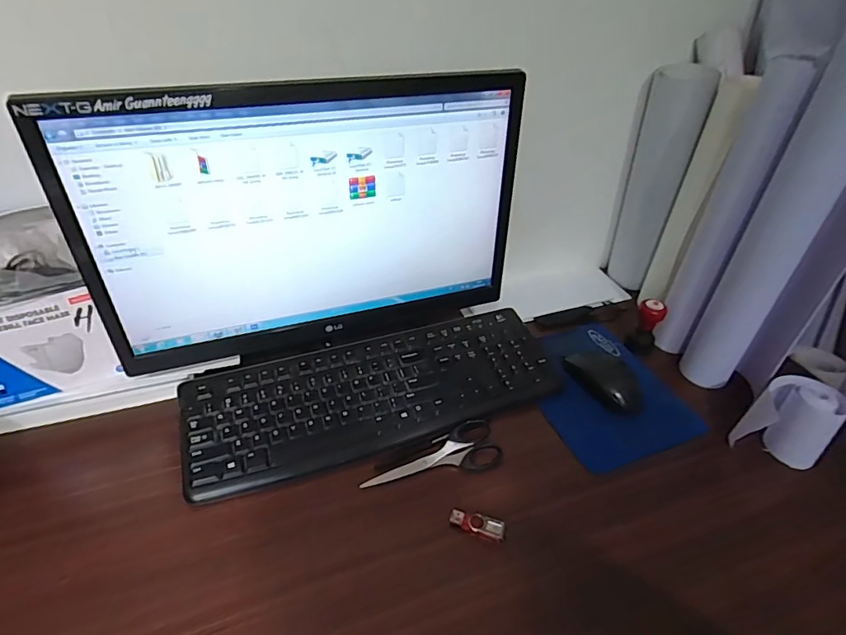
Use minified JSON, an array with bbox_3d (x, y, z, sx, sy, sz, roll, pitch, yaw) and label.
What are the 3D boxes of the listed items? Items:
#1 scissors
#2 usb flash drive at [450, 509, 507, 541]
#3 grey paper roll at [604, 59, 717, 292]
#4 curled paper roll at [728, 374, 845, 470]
[{"bbox_3d":[0.010,0.154,0.538,0.154,0.015,0.056,-10,47,-16],"label":"scissors"},{"bbox_3d":[0.053,0.202,0.477,0.054,0.010,0.020,13,45,7],"label":"usb flash drive"},{"bbox_3d":[0.338,-0.198,0.744,0.096,0.318,0.079,20,46,14],"label":"grey paper roll"},{"bbox_3d":[0.408,0.122,0.552,0.073,0.090,0.082,-20,50,-24],"label":"curled paper roll"}]

